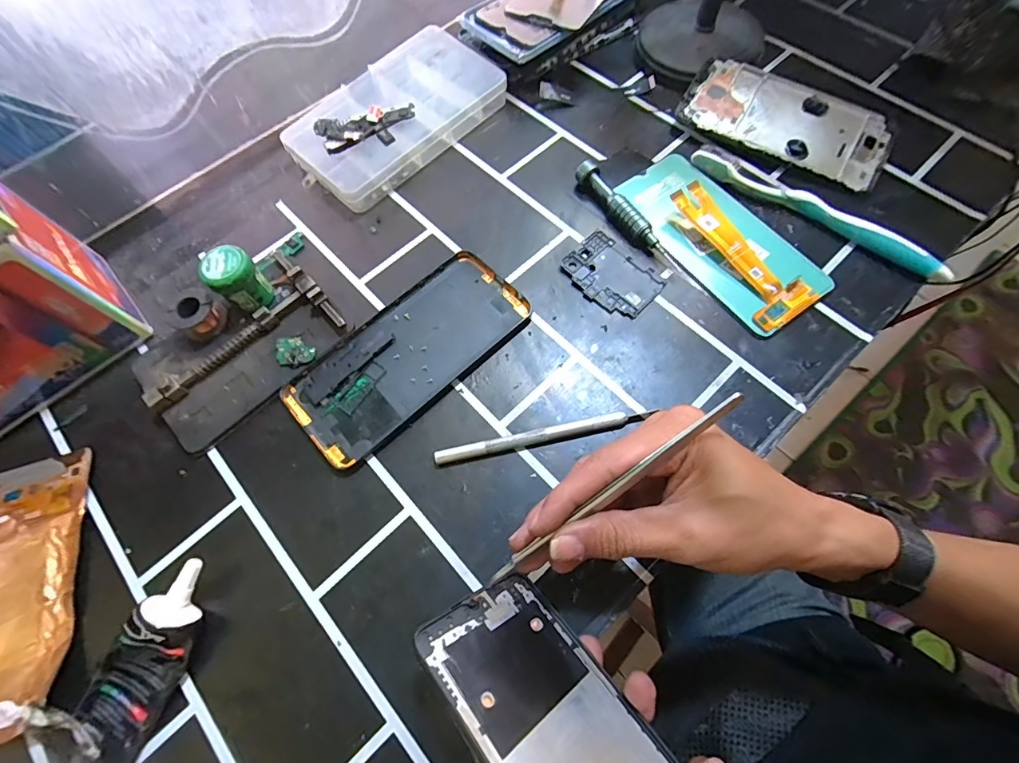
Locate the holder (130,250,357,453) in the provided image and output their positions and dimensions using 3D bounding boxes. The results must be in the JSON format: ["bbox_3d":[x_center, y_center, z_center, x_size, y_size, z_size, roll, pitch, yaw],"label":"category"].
[{"bbox_3d":[-0.180,-0.024,0.305,0.125,0.022,0.083,-41,70,-14],"label":"holder"}]

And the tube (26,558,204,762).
[{"bbox_3d":[-0.182,0.141,0.230,0.044,0.029,0.092,31,72,15],"label":"tube"}]

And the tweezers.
[{"bbox_3d":[0.044,0.050,0.203,0.137,0.015,0.004,-40,69,9],"label":"tweezers"}]

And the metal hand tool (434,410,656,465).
[{"bbox_3d":[0.021,0.033,0.277,0.130,0.007,0.008,-11,66,-2],"label":"metal hand tool"}]

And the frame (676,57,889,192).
[{"bbox_3d":[0.212,-0.204,0.350,0.150,0.013,0.075,35,73,16],"label":"frame"}]

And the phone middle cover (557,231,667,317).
[{"bbox_3d":[0.072,-0.075,0.320,0.044,0.004,0.065,-43,71,-14],"label":"phone middle cover"}]

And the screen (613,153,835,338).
[{"bbox_3d":[0.147,-0.105,0.322,0.067,0.018,0.154,-34,69,-11],"label":"screen"}]

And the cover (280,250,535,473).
[{"bbox_3d":[-0.067,-0.020,0.306,0.161,0.006,0.073,-41,70,-14],"label":"cover"}]

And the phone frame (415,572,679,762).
[{"bbox_3d":[0.031,0.154,0.185,0.071,0.004,0.158,-7,42,-47],"label":"phone frame"}]

